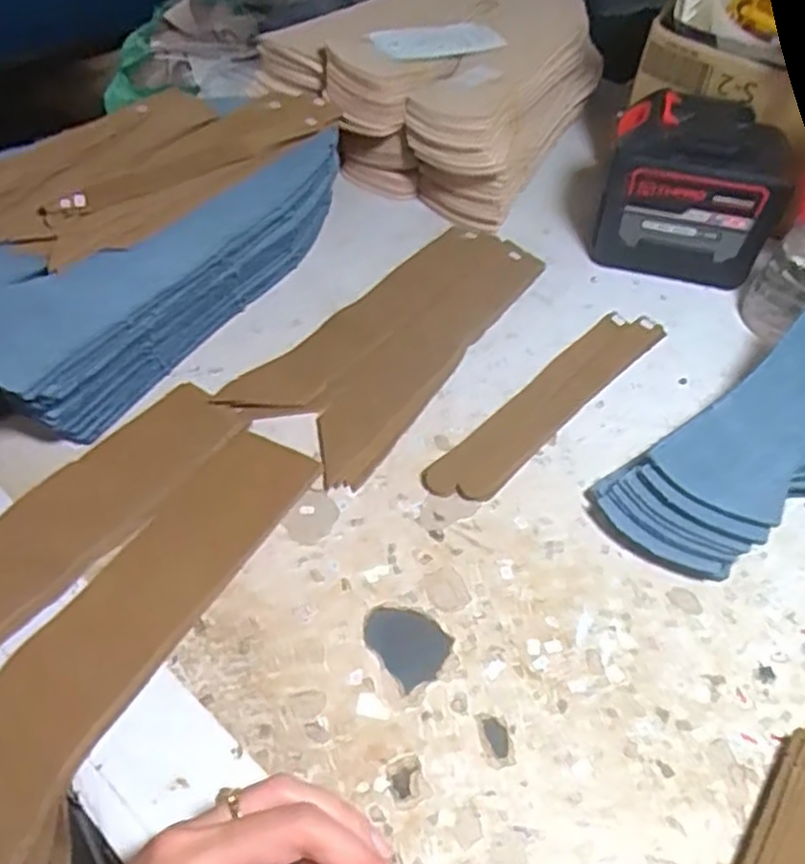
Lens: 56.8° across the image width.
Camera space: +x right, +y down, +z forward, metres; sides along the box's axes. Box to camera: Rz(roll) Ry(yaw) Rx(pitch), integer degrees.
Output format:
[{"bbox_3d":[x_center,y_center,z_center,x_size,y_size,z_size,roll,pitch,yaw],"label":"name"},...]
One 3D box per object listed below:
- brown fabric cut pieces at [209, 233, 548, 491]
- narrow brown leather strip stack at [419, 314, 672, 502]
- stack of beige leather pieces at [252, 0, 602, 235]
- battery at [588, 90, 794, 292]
[{"bbox_3d":[-0.002,-0.068,0.495,0.101,0.008,0.241,28,54,21],"label":"brown fabric cut pieces"},{"bbox_3d":[0.092,-0.020,0.460,0.038,0.005,0.201,37,58,26],"label":"narrow brown leather strip stack"},{"bbox_3d":[0.028,-0.296,0.626,0.211,0.098,0.243,23,53,17],"label":"stack of beige leather pieces"},{"bbox_3d":[0.200,-0.170,0.524,0.118,0.105,0.074,14,51,10],"label":"battery"}]

